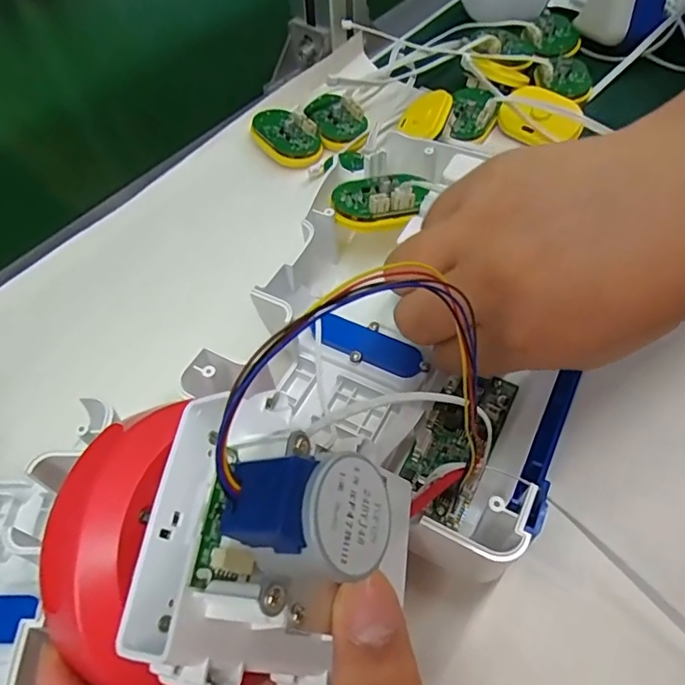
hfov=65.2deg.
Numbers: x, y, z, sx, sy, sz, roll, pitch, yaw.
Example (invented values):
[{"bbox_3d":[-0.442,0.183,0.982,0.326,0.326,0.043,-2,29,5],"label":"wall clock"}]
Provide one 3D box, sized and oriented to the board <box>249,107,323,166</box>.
[{"bbox_3d":[-0.037,-0.137,0.351,0.036,0.010,0.054,-39,62,-22],"label":"board"}]

